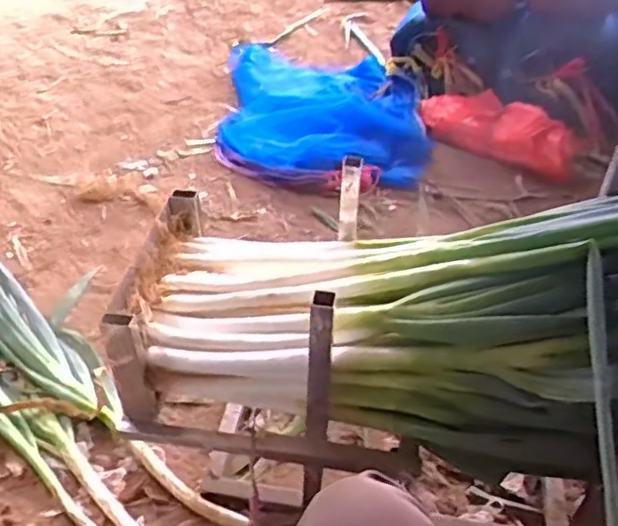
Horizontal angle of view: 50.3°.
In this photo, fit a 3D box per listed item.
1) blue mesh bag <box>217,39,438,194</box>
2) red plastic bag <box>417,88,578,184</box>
[{"bbox_3d":[0.023,-0.416,1.667,0.517,0.110,0.673,3,42,2],"label":"blue mesh bag"},{"bbox_3d":[0.414,-0.294,1.444,0.093,0.111,0.441,-18,29,-18],"label":"red plastic bag"}]

